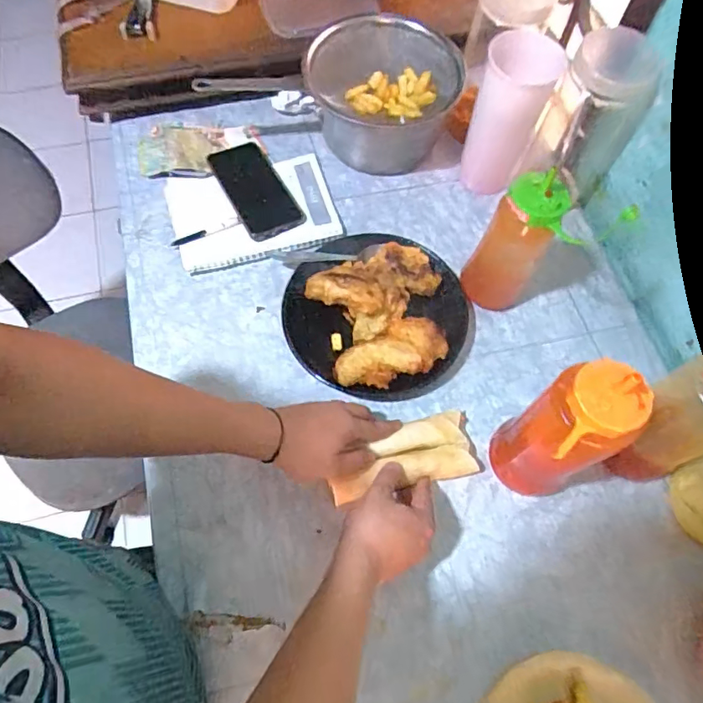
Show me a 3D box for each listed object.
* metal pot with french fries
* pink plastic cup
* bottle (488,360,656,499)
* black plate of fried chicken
[{"bbox_3d":[-0.018,-0.361,0.743,0.326,0.118,0.167,10,65,3],"label":"metal pot with french fries"},{"bbox_3d":[0.195,-0.303,0.672,0.080,0.209,0.076,1,65,-2],"label":"pink plastic cup"},{"bbox_3d":[0.193,0.079,0.493,0.065,0.210,0.072,-9,65,-6],"label":"bottle"},{"bbox_3d":[0.033,-0.053,0.631,0.215,0.063,0.212,1,65,-2],"label":"black plate of fried chicken"}]

